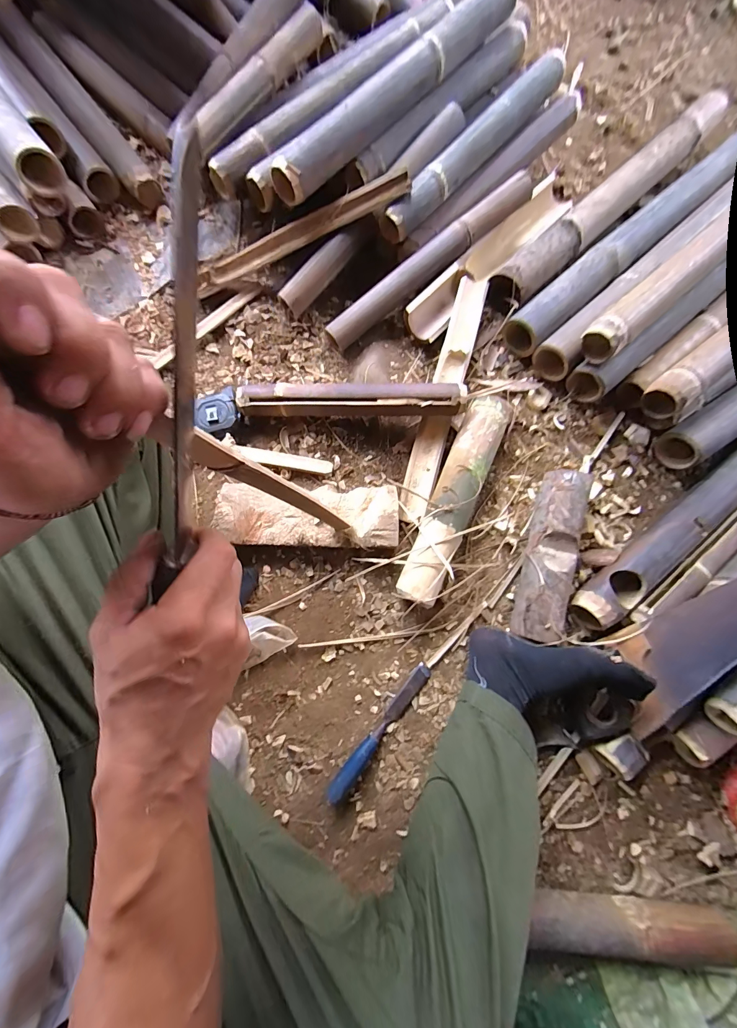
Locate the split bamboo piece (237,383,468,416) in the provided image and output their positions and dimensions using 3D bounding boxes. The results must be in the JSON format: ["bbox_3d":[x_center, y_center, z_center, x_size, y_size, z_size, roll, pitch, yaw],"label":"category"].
[{"bbox_3d":[-0.034,-0.199,0.612,0.383,0.042,0.057,2,79,-1],"label":"split bamboo piece"}]

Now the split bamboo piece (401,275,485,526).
[{"bbox_3d":[0.136,-0.212,0.651,0.050,0.041,0.467,16,79,3],"label":"split bamboo piece"}]

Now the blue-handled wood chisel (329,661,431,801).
[{"bbox_3d":[0.021,0.332,0.546,0.023,0.031,0.228,40,81,7],"label":"blue-handled wood chisel"}]

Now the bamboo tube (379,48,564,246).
[{"bbox_3d":[0.204,-0.697,0.682,0.055,0.065,0.483,43,81,6],"label":"bamboo tube"}]

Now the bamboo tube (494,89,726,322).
[{"bbox_3d":[0.504,-0.657,0.738,0.085,0.069,0.729,45,81,7],"label":"bamboo tube"}]

